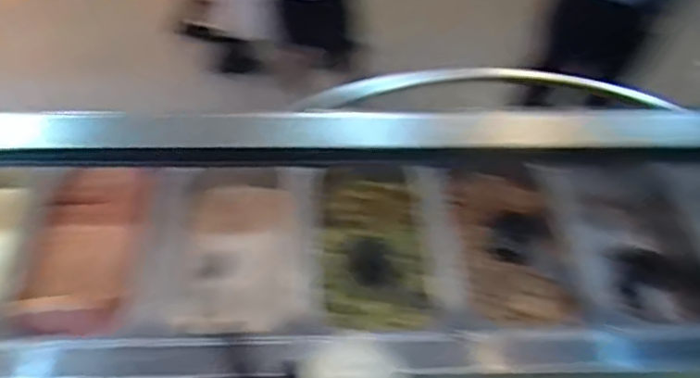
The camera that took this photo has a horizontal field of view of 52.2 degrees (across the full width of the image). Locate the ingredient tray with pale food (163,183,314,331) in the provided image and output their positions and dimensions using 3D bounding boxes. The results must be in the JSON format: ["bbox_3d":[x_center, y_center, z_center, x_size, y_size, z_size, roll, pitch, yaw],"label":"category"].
[{"bbox_3d":[-0.151,0.095,0.920,0.163,0.079,0.272,-3,36,-8],"label":"ingredient tray with pale food"}]

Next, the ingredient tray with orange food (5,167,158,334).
[{"bbox_3d":[-0.327,0.088,0.882,0.149,0.065,0.209,-1,36,-4],"label":"ingredient tray with orange food"}]

